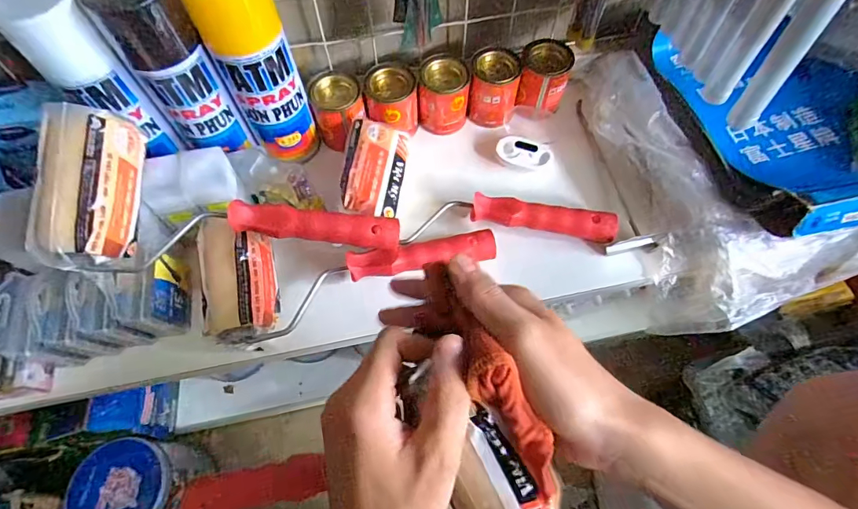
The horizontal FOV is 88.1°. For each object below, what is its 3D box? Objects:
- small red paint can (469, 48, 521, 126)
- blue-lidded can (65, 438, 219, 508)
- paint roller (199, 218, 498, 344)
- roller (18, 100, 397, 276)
[{"bbox_3d":[0.071,-0.183,0.490,0.050,0.065,0.051,-1,61,2],"label":"small red paint can"},{"bbox_3d":[-0.376,0.311,0.588,0.110,0.129,0.111,-1,61,2],"label":"blue-lidded can"},{"bbox_3d":[-0.076,-0.006,0.416,0.265,0.066,0.107,-19,62,-8],"label":"paint roller"},{"bbox_3d":[-0.168,-0.045,0.385,0.273,0.071,0.118,2,87,-20],"label":"roller"}]

